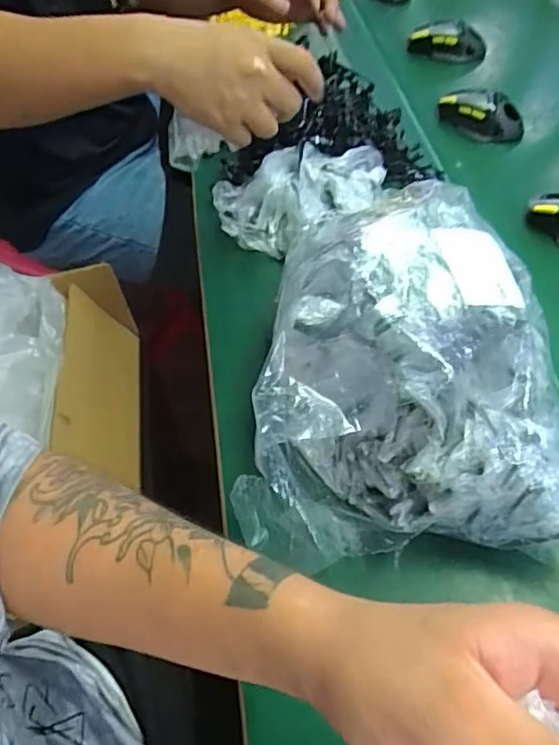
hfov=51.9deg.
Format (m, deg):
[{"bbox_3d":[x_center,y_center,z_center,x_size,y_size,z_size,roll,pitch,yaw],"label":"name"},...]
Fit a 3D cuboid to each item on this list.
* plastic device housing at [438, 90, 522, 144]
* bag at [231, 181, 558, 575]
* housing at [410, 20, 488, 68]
[{"bbox_3d":[0.243,-0.317,0.706,0.107,0.049,0.041,36,62,26],"label":"plastic device housing"},{"bbox_3d":[0.095,-0.006,0.431,0.235,0.149,0.262,2,53,4],"label":"bag"},{"bbox_3d":[0.237,-0.464,0.807,0.105,0.056,0.029,9,54,10],"label":"housing"}]

